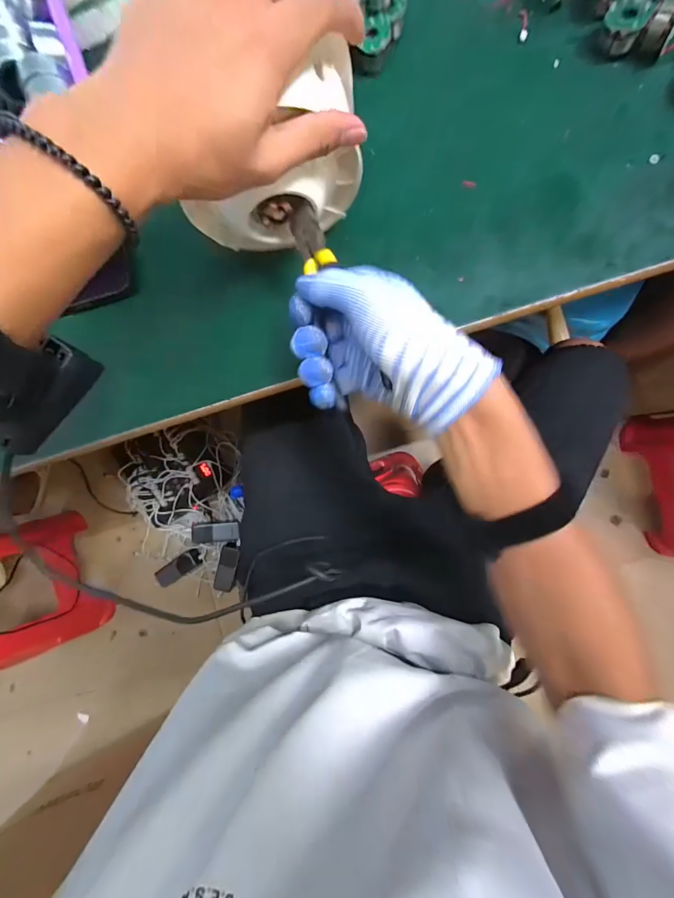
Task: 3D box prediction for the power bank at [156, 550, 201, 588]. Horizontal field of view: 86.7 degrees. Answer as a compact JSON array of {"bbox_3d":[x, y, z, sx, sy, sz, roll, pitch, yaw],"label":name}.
[{"bbox_3d":[-0.498,0.373,1.118,0.152,0.024,0.058,-34,84,4],"label":"power bank"}]

